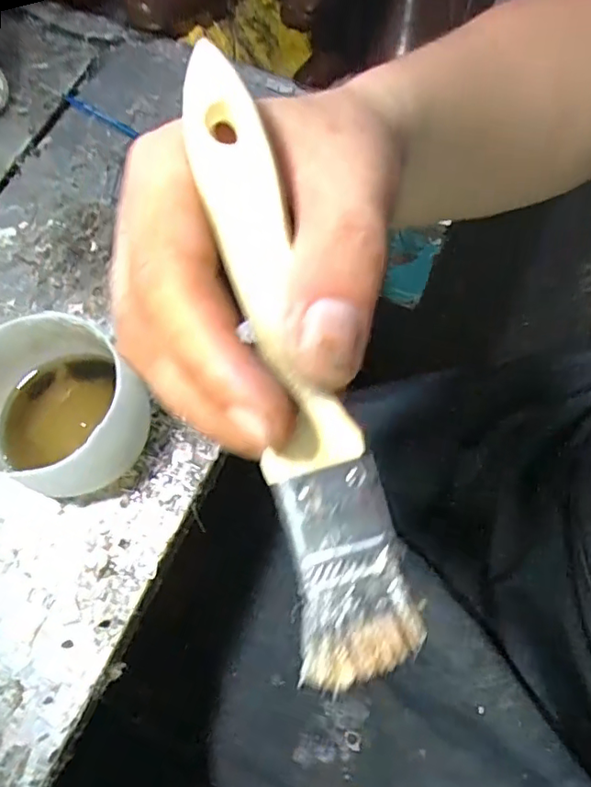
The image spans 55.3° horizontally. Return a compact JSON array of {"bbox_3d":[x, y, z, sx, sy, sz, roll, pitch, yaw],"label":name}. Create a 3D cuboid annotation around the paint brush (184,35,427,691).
[{"bbox_3d":[-0.002,-0.011,0.133,0.025,0.007,0.147,-15,84,-4],"label":"paint brush"}]

